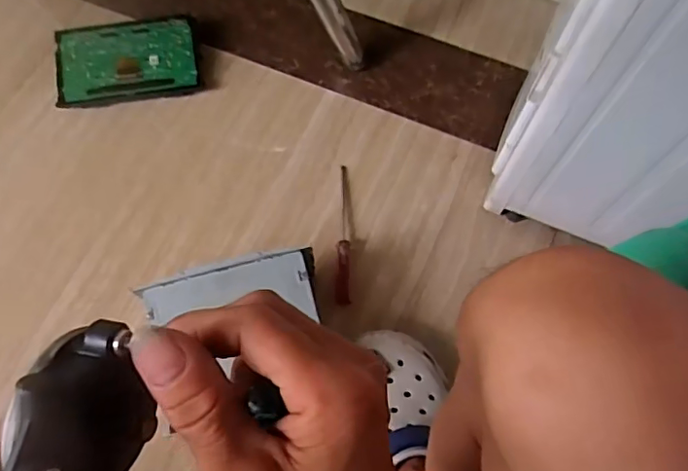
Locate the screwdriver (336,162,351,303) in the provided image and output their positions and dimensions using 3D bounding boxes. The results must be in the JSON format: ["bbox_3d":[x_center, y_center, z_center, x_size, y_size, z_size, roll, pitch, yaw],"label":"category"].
[{"bbox_3d":[-0.001,-0.006,0.693,0.017,0.022,0.185,0,70,1],"label":"screwdriver"}]

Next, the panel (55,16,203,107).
[{"bbox_3d":[-0.307,-0.249,0.784,0.197,0.014,0.111,-8,90,-2],"label":"panel"}]

